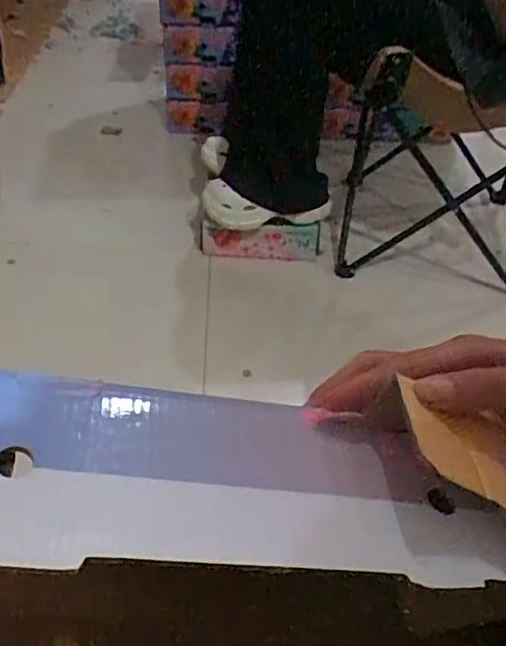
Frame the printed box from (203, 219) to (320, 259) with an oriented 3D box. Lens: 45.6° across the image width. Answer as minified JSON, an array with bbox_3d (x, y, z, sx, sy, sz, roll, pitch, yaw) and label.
[{"bbox_3d":[0.017,-0.171,1.260,0.243,0.079,0.021,0,32,-7],"label":"printed box"}]

